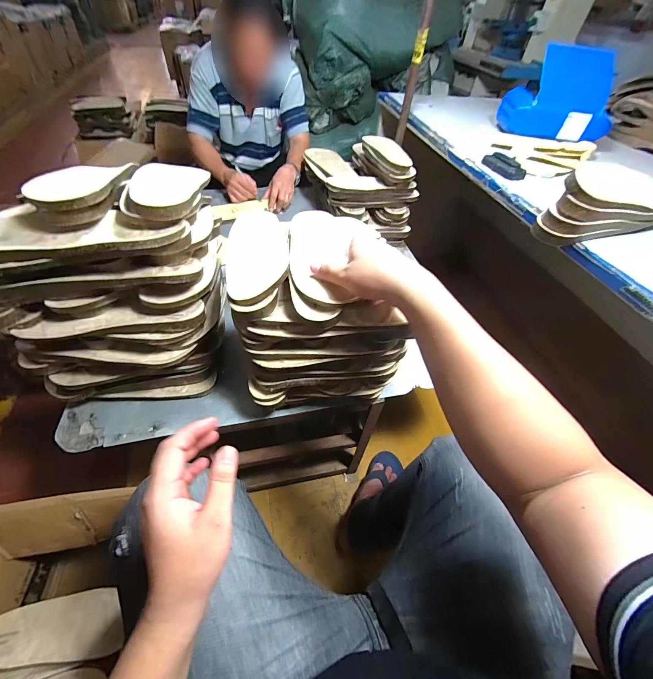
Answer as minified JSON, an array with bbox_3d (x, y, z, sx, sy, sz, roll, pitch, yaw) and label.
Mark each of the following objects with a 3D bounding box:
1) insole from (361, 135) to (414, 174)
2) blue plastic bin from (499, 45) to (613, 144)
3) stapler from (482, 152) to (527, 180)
[{"bbox_3d":[0.193,-0.603,0.970,0.104,0.026,0.244,-14,53,-16],"label":"insole"},{"bbox_3d":[0.651,-0.660,0.819,0.285,0.175,0.100,19,51,10],"label":"blue plastic bin"},{"bbox_3d":[0.413,-0.406,0.703,0.031,0.035,0.104,-26,57,-25],"label":"stapler"}]

